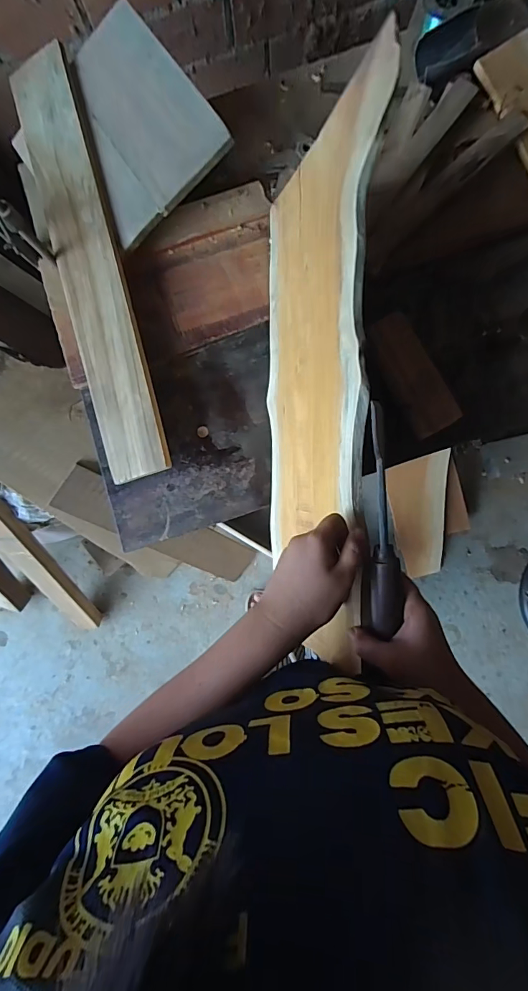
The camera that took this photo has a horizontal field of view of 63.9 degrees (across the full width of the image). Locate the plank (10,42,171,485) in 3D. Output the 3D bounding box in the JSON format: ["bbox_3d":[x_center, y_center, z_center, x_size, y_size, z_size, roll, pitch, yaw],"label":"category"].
[{"bbox_3d":[-0.264,-0.344,0.644,0.108,0.017,0.652,-16,87,18],"label":"plank"}]

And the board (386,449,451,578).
[{"bbox_3d":[0.465,0.071,1.270,0.169,0.020,0.397,-10,114,3],"label":"board"}]

